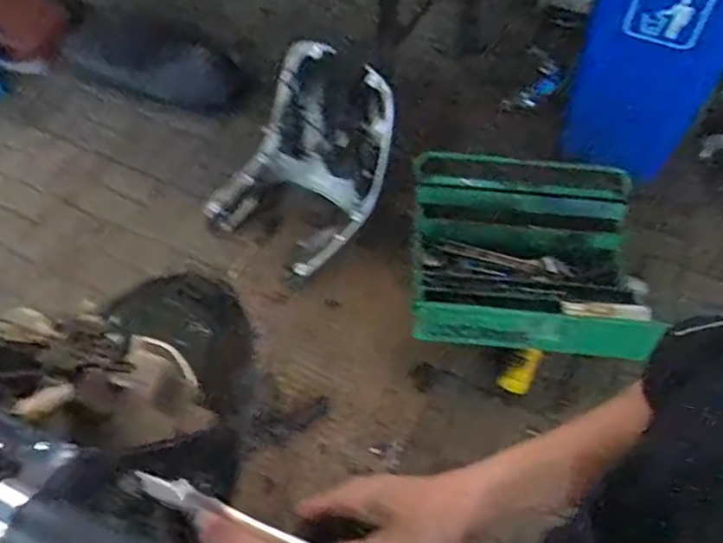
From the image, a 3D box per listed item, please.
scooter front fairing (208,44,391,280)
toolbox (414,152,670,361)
[{"bbox_3d":[-0.155,-0.316,1.738,0.417,0.429,0.413,30,56,18],"label":"scooter front fairing"},{"bbox_3d":[0.441,-0.028,1.634,0.613,0.215,0.574,4,52,-1],"label":"toolbox"}]

